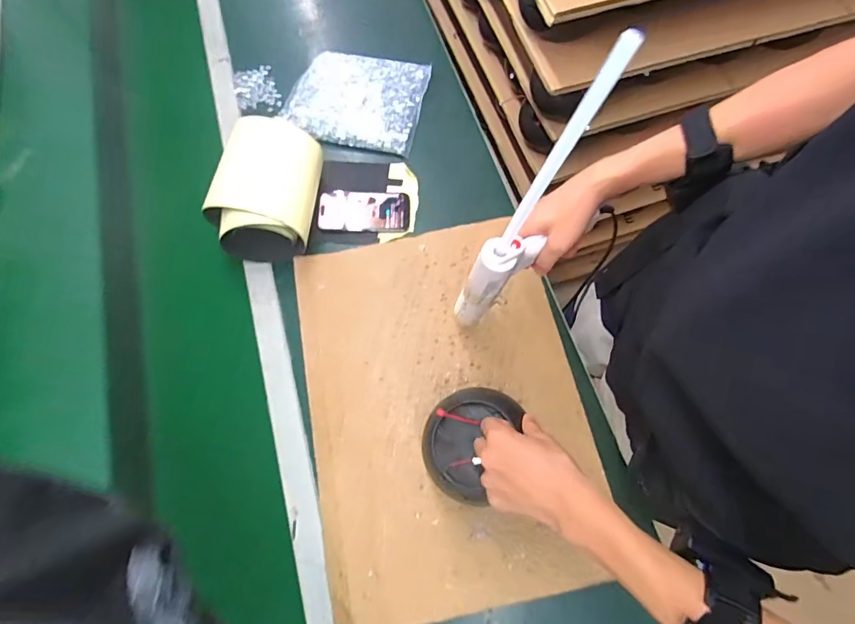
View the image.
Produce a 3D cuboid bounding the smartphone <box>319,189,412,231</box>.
[{"bbox_3d":[-0.102,-0.165,0.731,0.144,0.010,0.075,1,71,2],"label":"smartphone"}]

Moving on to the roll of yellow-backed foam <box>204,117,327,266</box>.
[{"bbox_3d":[-0.241,-0.180,0.688,0.129,0.104,0.185,7,71,4],"label":"roll of yellow-backed foam"}]

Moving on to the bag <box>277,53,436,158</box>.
[{"bbox_3d":[-0.130,-0.379,0.801,0.232,0.026,0.188,10,72,6],"label":"bag"}]

